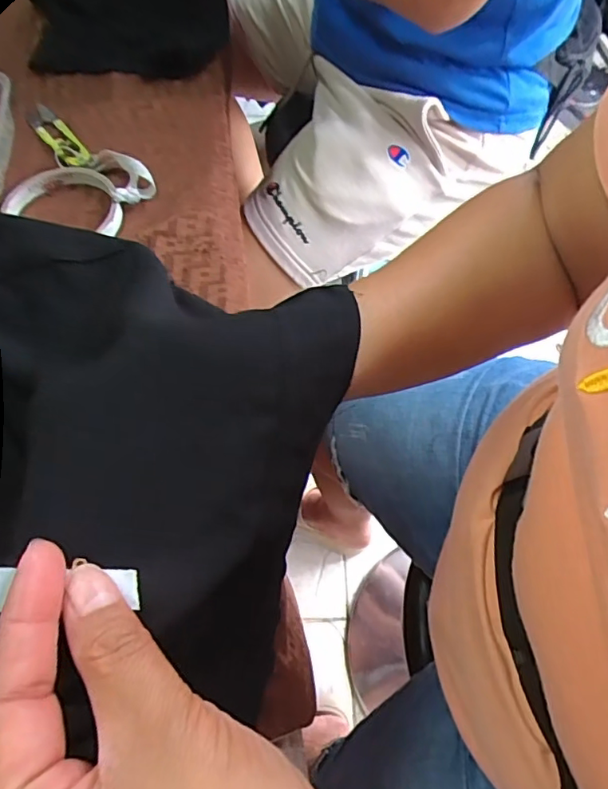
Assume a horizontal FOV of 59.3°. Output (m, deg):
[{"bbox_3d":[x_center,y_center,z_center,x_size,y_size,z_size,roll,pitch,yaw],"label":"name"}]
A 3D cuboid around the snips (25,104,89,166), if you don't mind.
[{"bbox_3d":[-0.201,-0.213,0.436,0.022,0.013,0.093,-35,71,-17],"label":"snips"}]

